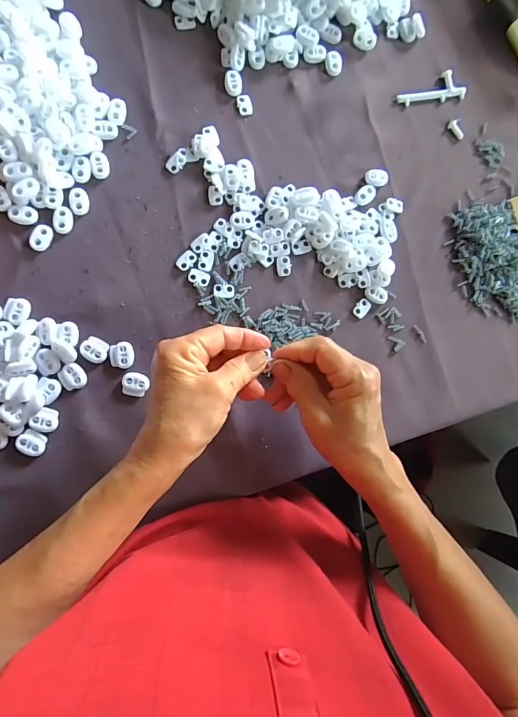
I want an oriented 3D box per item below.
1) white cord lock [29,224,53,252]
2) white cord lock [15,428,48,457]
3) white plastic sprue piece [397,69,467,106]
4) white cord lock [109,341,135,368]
[{"bbox_3d":[-0.182,-0.101,0.338,0.015,0.004,0.022,21,83,-7],"label":"white cord lock"},{"bbox_3d":[-0.184,0.068,0.328,0.021,0.005,0.019,32,82,-5],"label":"white cord lock"},{"bbox_3d":[0.173,-0.272,0.408,0.074,0.006,0.028,-15,88,-10],"label":"white plastic sprue piece"},{"bbox_3d":[-0.116,-0.003,0.344,0.020,0.004,0.023,-5,87,-9],"label":"white cord lock"}]

